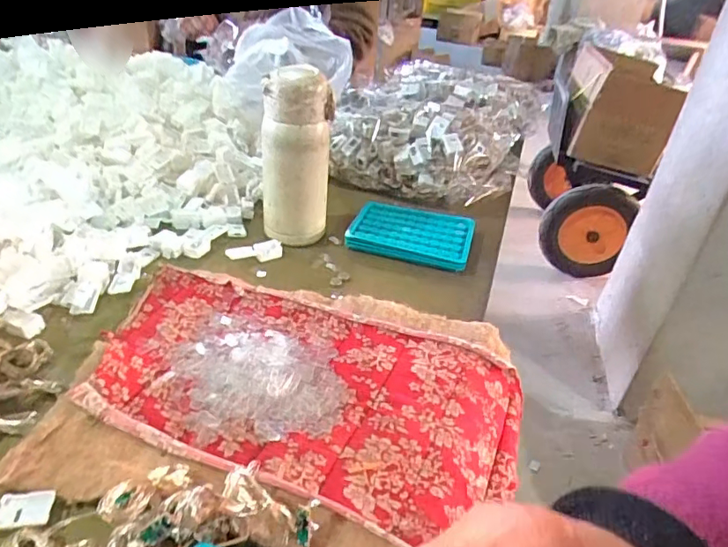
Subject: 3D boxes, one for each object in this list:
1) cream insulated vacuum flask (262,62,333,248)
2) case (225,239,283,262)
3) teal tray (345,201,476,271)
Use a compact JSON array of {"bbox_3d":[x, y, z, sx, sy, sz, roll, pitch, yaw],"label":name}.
[{"bbox_3d":[-0.070,-0.121,0.545,0.065,0.160,0.057,25,39,25],"label":"cream insulated vacuum flask"},{"bbox_3d":[-0.113,-0.023,0.547,0.056,0.017,0.013,-10,38,-22],"label":"case"},{"bbox_3d":[0.053,-0.046,0.594,0.133,0.023,0.094,13,35,10],"label":"teal tray"}]

